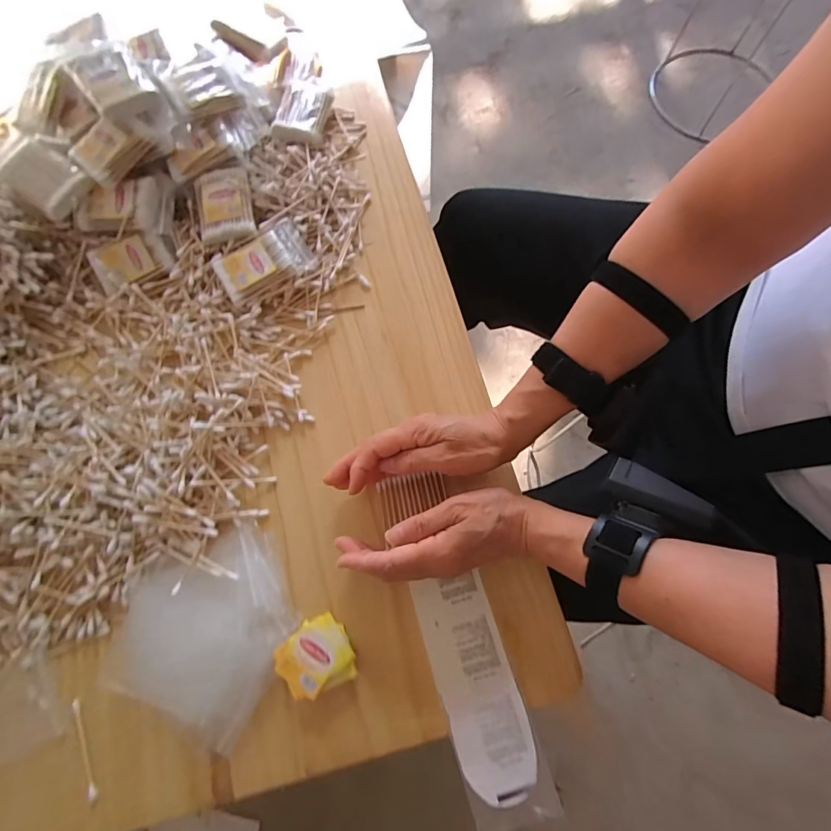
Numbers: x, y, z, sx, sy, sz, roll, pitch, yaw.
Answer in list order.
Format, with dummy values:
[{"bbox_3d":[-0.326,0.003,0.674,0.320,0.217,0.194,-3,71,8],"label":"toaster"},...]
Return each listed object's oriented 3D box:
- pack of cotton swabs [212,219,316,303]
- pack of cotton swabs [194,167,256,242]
[{"bbox_3d":[-0.155,-0.159,0.439,0.095,0.022,0.061,-27,75,-7],"label":"pack of cotton swabs"},{"bbox_3d":[-0.200,-0.220,0.448,0.058,0.023,0.073,-9,88,-3],"label":"pack of cotton swabs"}]

